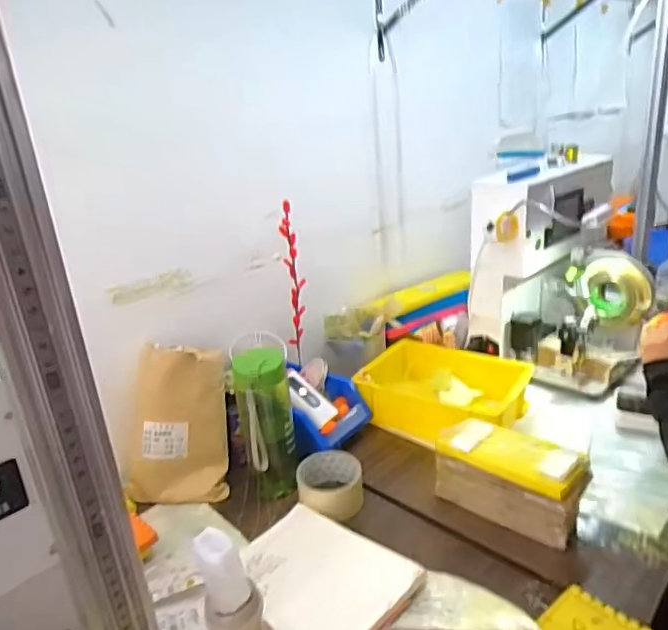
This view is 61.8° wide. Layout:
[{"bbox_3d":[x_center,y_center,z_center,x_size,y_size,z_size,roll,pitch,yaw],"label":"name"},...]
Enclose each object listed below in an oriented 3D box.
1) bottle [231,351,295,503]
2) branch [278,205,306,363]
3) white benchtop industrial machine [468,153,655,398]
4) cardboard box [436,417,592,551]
[{"bbox_3d":[-0.085,0.136,0.723,0.066,0.199,0.059,-9,22,-8],"label":"bottle"},{"bbox_3d":[-0.062,-0.044,0.864,0.030,0.259,0.044,-7,22,-3],"label":"branch"},{"bbox_3d":[0.416,-0.096,0.999,0.264,0.326,0.324,10,27,34],"label":"white benchtop industrial machine"},{"bbox_3d":[0.205,0.198,0.673,0.175,0.093,0.060,12,28,38],"label":"cardboard box"}]

